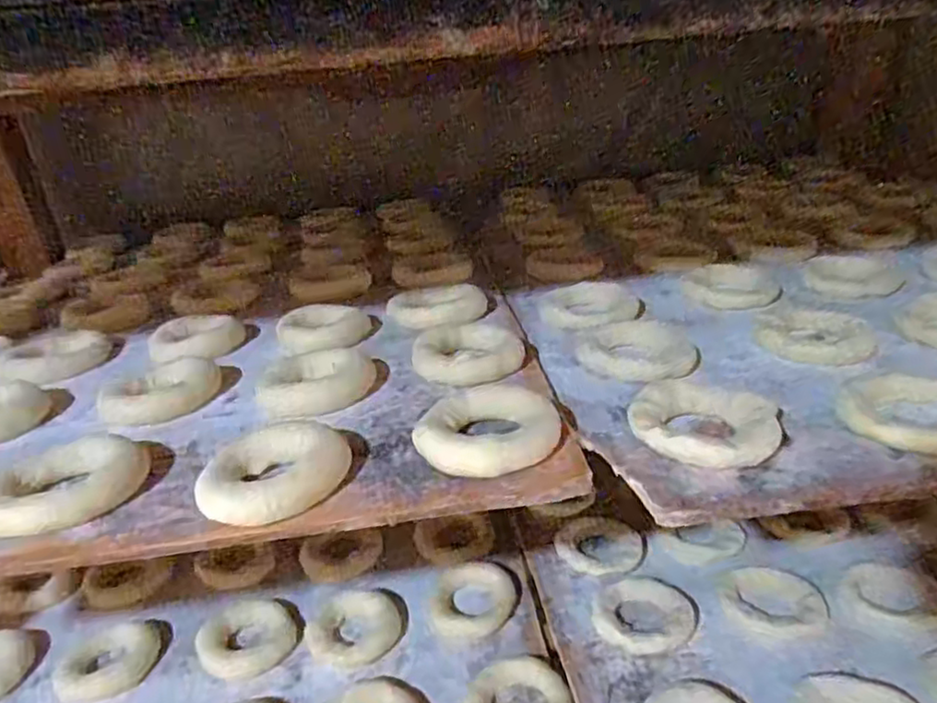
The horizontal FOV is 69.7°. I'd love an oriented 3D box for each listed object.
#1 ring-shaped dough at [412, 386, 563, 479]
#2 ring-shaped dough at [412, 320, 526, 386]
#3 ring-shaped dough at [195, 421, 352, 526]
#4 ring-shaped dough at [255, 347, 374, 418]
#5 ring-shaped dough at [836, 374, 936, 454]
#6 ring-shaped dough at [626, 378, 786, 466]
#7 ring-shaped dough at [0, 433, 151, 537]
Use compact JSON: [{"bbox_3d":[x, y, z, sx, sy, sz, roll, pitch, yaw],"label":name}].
[{"bbox_3d":[0.009,0.034,0.298,0.059,0.016,0.053,-1,15,14],"label":"ring-shaped dough"},{"bbox_3d":[-0.001,-0.001,0.382,0.060,0.014,0.065,-5,15,-3],"label":"ring-shaped dough"},{"bbox_3d":[-0.082,0.051,0.285,0.051,0.019,0.055,-5,19,2],"label":"ring-shaped dough"},{"bbox_3d":[-0.081,0.016,0.363,0.060,0.018,0.046,-6,15,-7],"label":"ring-shaped dough"},{"bbox_3d":[0.203,0.030,0.302,0.064,0.012,0.055,10,36,31],"label":"ring-shaped dough"},{"bbox_3d":[0.104,0.031,0.301,0.063,0.014,0.052,9,20,42],"label":"ring-shaped dough"},{"bbox_3d":[-0.173,0.056,0.289,0.063,0.016,0.050,-11,16,-22],"label":"ring-shaped dough"}]

